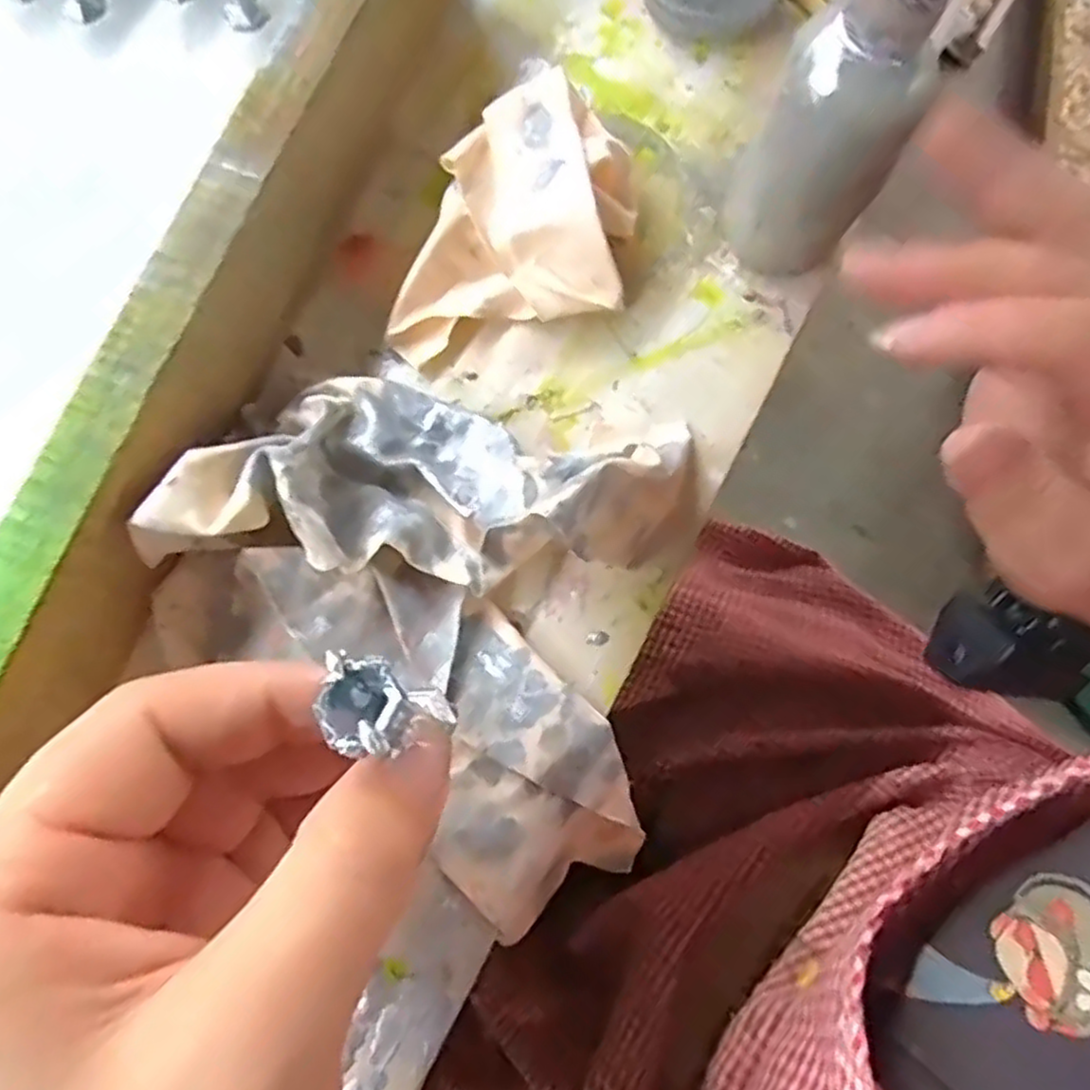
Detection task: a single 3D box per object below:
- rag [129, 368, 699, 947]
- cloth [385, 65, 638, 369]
[{"bbox_3d":[-0.014,0.009,0.200,0.141,0.039,0.154,-41,79,-10],"label":"rag"},{"bbox_3d":[-0.004,-0.094,0.228,0.059,0.031,0.088,23,76,6],"label":"cloth"}]

